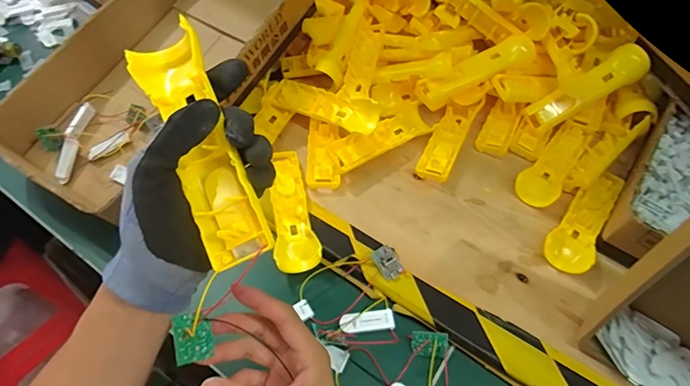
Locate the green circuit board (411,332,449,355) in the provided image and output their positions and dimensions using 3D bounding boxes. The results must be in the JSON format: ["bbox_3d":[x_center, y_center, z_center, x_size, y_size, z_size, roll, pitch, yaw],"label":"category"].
[{"bbox_3d":[0.088,0.155,0.432,0.037,0.009,0.022,0,83,12],"label":"green circuit board"}]

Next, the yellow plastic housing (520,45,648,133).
[{"bbox_3d":[0.324,-0.138,0.562,0.163,0.029,0.041,-31,59,8],"label":"yellow plastic housing"}]

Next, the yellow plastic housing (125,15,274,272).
[{"bbox_3d":[-0.094,-0.032,0.271,0.041,0.038,0.160,-23,79,-17],"label":"yellow plastic housing"}]

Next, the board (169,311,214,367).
[{"bbox_3d":[-0.111,0.105,0.304,0.026,0.004,0.033,-13,83,-22],"label":"board"}]

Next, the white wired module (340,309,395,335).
[{"bbox_3d":[0.024,0.139,0.449,0.057,0.004,0.022,-7,56,-6],"label":"white wired module"}]

